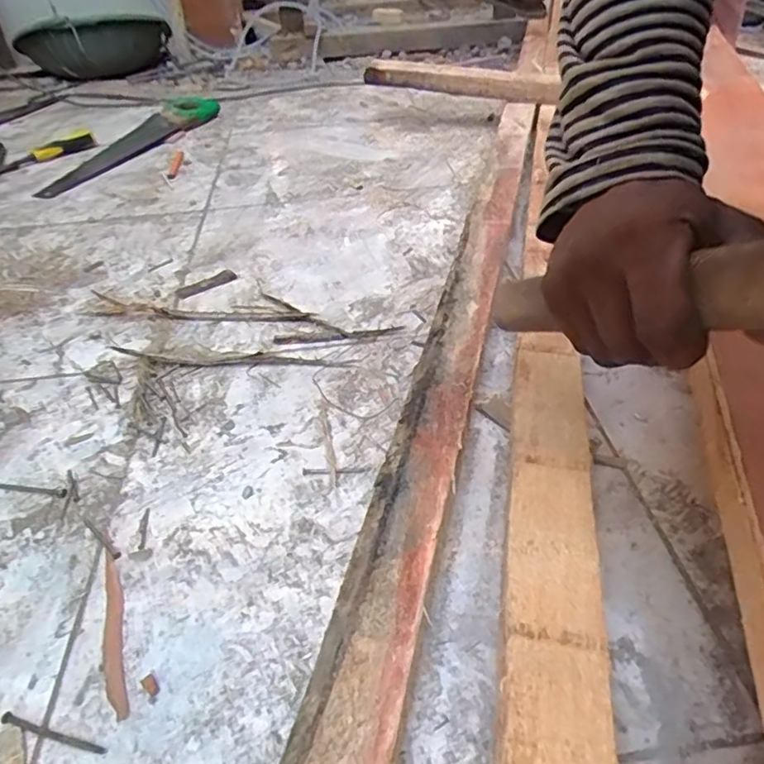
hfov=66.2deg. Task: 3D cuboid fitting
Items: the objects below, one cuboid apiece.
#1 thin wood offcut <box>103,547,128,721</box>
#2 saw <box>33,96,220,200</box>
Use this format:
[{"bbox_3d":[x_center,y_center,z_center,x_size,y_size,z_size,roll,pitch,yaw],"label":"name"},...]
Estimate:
[{"bbox_3d":[-0.173,0.157,0.376,0.013,0.004,0.118,-15,42,-15],"label":"thin wood offcut"},{"bbox_3d":[-0.454,-0.443,1.076,0.116,0.030,0.515,10,41,18],"label":"saw"}]

